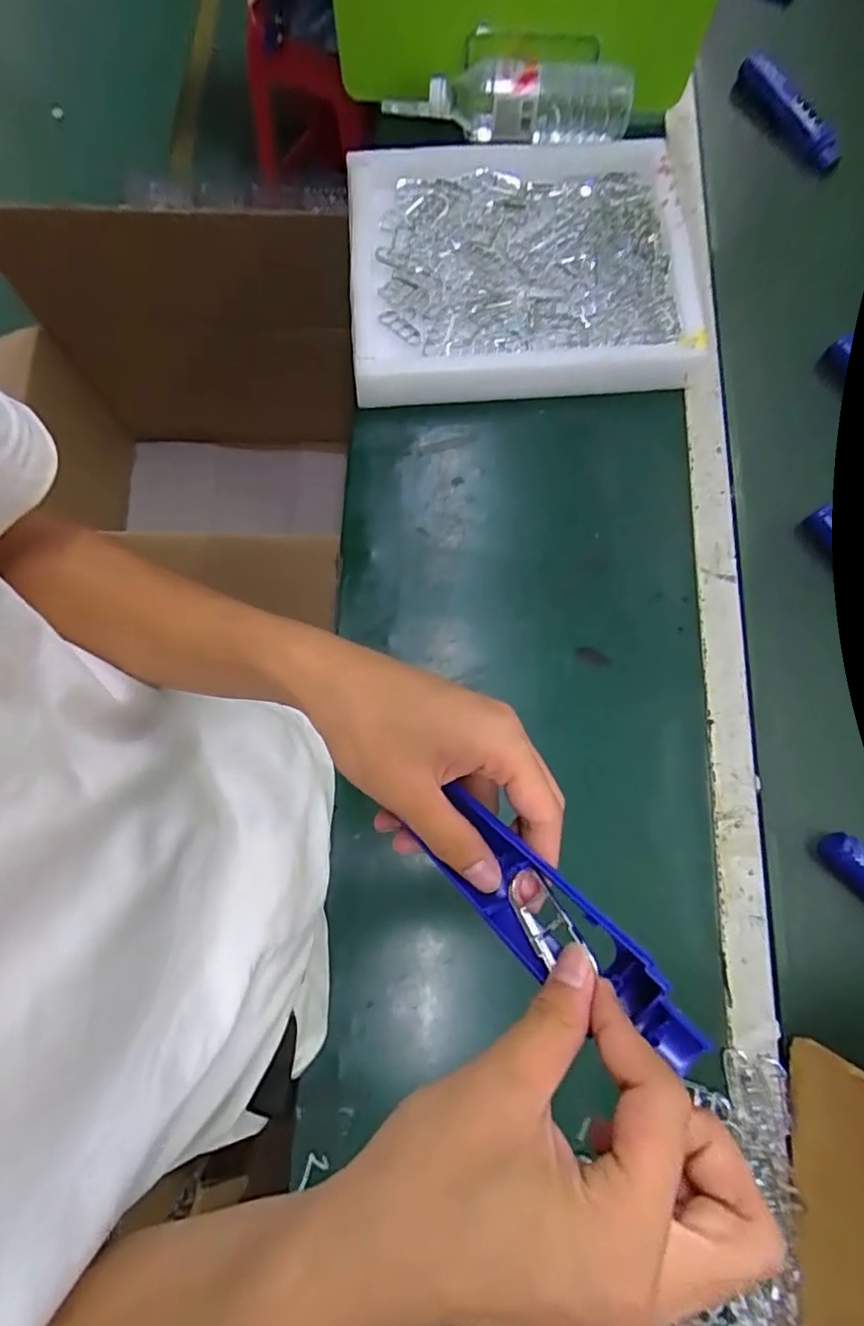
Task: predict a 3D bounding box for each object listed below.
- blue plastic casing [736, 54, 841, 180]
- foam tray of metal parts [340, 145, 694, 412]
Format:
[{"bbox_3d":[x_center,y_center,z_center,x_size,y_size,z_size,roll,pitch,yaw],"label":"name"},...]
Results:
[{"bbox_3d":[0.444,-0.679,0.710,0.027,0.046,0.163,-36,79,-8],"label":"blue plastic casing"},{"bbox_3d":[0.096,-0.431,0.624,0.363,0.043,0.318,-2,77,0],"label":"foam tray of metal parts"}]

